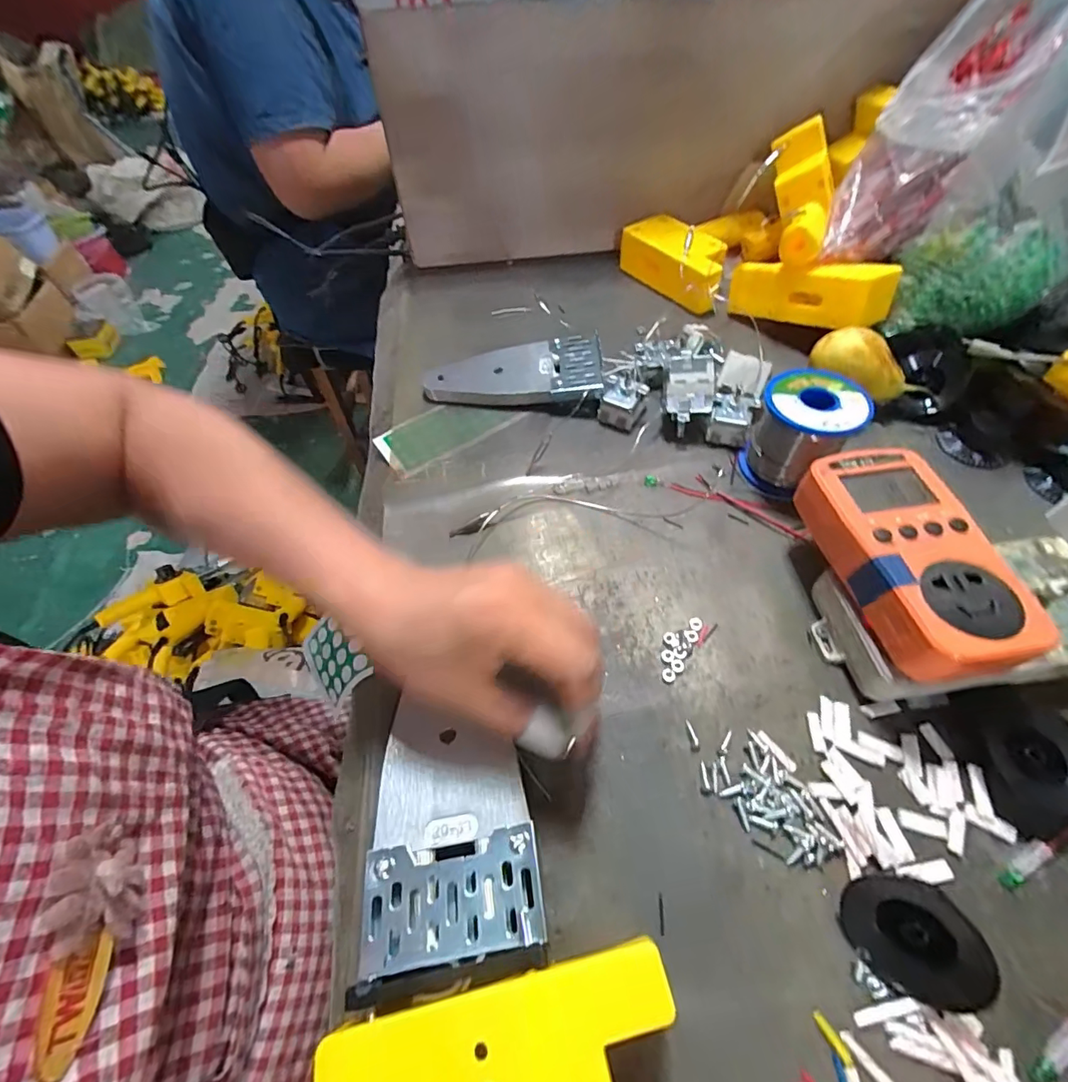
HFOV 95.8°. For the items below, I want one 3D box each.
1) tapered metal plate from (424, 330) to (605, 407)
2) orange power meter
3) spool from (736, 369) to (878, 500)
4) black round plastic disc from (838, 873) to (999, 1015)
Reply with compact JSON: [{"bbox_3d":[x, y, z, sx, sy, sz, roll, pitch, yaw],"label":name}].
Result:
[{"bbox_3d":[-0.019,-0.149,0.430,0.153,0.027,0.069,-1,55,4],"label":"tapered metal plate"},{"bbox_3d":[0.197,0.008,0.257,0.068,0.033,0.126,-12,55,-3],"label":"orange power meter"},{"bbox_3d":[0.187,-0.075,0.342,0.061,0.063,0.062,-2,55,3],"label":"spool"},{"bbox_3d":[0.153,0.160,0.194,0.048,0.047,0.009,47,30,23],"label":"black round plastic disc"}]

